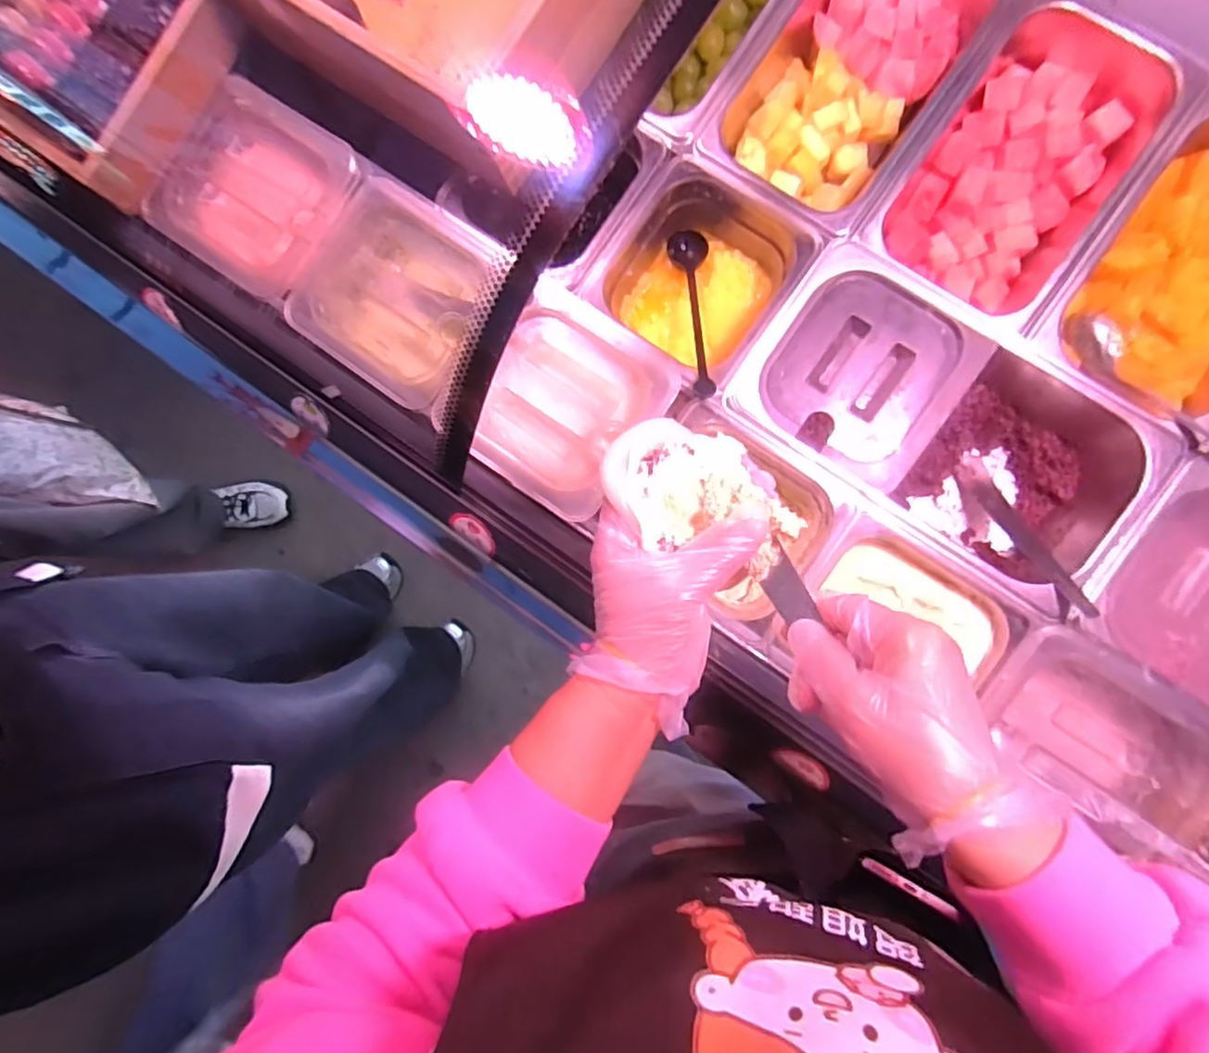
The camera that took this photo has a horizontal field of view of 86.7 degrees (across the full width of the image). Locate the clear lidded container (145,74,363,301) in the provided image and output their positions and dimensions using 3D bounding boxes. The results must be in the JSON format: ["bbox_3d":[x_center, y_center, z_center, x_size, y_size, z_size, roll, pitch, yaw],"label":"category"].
[{"bbox_3d":[-0.333,-0.320,0.621,0.166,0.054,0.159,34,91,5],"label":"clear lidded container"}]

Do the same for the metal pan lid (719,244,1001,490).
[{"bbox_3d":[0.214,-0.133,0.540,0.160,0.021,0.161,37,91,5],"label":"metal pan lid"}]

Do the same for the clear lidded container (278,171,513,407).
[{"bbox_3d":[-0.193,-0.216,0.618,0.170,0.061,0.166,33,90,5],"label":"clear lidded container"}]

